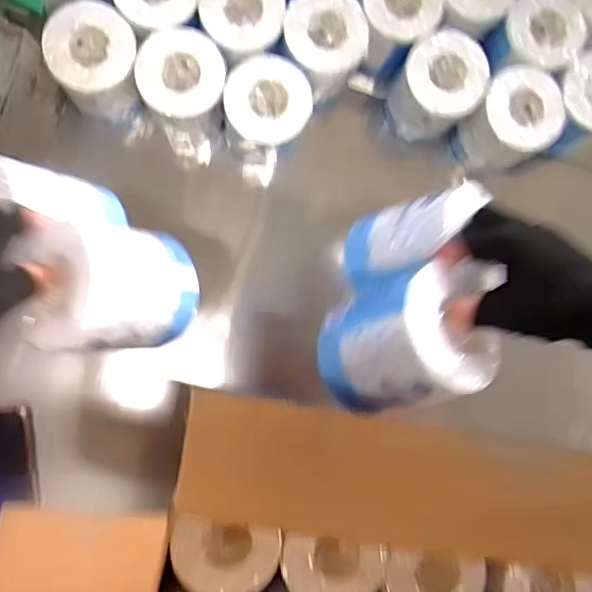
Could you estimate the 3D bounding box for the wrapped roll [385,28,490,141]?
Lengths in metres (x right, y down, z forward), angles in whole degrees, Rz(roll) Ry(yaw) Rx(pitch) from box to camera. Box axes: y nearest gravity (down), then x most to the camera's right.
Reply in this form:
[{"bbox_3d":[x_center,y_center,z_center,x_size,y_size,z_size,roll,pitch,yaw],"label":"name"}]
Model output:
[{"bbox_3d":[0.168,-0.250,0.687,0.095,0.130,0.093,0,88,-5],"label":"wrapped roll"}]

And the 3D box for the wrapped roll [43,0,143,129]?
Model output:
[{"bbox_3d":[-0.224,-0.260,0.638,0.091,0.103,0.105,-23,90,-5],"label":"wrapped roll"}]

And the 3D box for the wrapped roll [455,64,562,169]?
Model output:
[{"bbox_3d":[0.260,-0.213,0.690,0.089,0.112,0.097,0,88,-5],"label":"wrapped roll"}]

